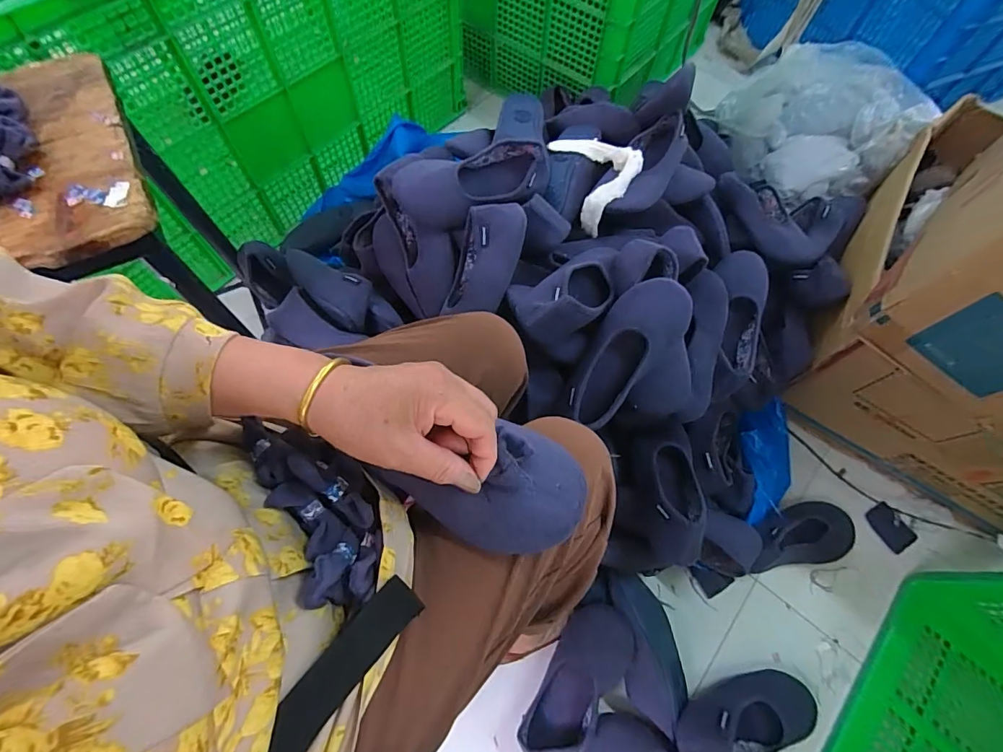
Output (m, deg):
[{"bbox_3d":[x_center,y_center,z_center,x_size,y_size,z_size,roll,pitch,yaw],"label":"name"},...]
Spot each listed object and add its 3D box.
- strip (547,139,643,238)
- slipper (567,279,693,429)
[{"bbox_3d":[0.160,-0.343,0.746,0.101,0.087,0.184,-16,68,-9],"label":"strip"},{"bbox_3d":[0.166,-0.031,0.604,0.091,0.051,0.217,36,96,13],"label":"slipper"}]

